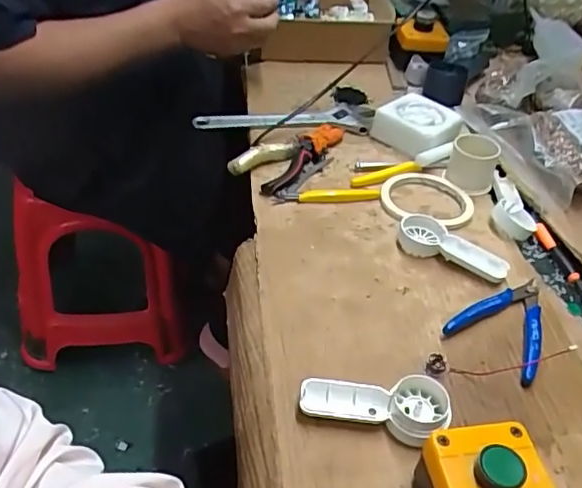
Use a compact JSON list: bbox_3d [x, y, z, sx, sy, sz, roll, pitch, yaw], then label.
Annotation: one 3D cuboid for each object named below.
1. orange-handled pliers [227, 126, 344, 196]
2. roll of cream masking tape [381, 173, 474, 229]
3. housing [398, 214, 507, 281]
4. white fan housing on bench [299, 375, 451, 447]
[{"bbox_3d":[0.004,-0.109,0.674,0.058,0.020,0.151,34,48,25],"label":"orange-handled pliers"},{"bbox_3d":[0.150,-0.053,0.638,0.098,0.012,0.095,5,42,-5],"label":"roll of cream masking tape"},{"bbox_3d":[0.159,0.005,0.569,0.109,0.016,0.046,32,47,23],"label":"housing"},{"bbox_3d":[0.064,0.124,0.431,0.112,0.025,0.045,7,42,-3],"label":"white fan housing on bench"}]

